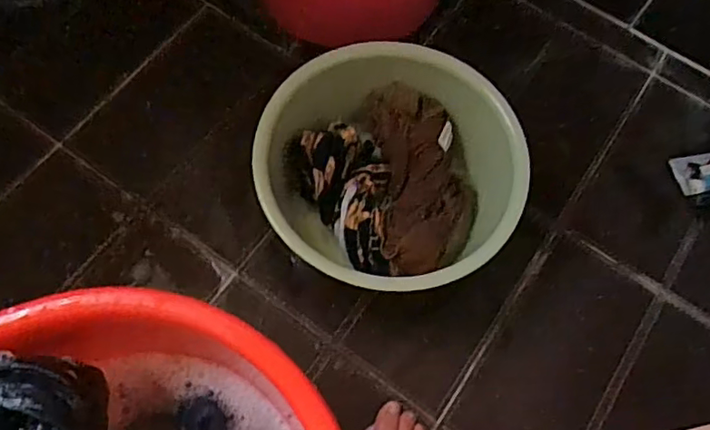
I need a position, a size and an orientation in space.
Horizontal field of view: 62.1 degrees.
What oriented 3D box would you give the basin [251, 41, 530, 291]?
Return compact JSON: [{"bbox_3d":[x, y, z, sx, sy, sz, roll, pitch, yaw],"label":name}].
[{"bbox_3d":[0.046,-0.039,0.726,0.301,0.133,0.280,1,69,-2],"label":"basin"}]

